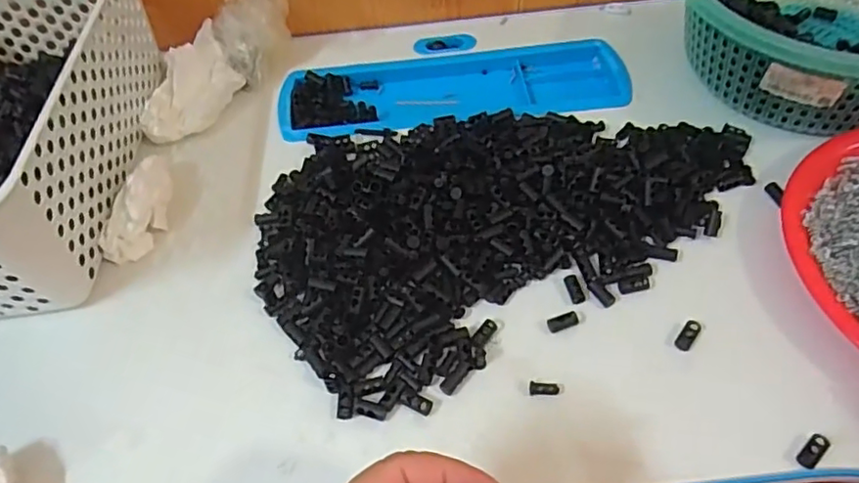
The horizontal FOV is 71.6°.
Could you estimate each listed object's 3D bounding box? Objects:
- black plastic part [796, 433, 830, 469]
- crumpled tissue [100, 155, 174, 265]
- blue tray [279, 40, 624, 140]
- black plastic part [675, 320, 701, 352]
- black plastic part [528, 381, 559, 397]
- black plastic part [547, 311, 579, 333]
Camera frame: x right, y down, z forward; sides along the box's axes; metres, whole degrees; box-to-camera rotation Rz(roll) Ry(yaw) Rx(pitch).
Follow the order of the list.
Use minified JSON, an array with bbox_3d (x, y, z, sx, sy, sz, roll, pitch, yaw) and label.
[{"bbox_3d":[0.202,0.110,0.314,0.021,0.006,0.009,-38,61,-22],"label":"black plastic part"},{"bbox_3d":[-0.204,-0.023,0.424,0.028,0.026,0.081,8,66,11],"label":"crumpled tissue"},{"bbox_3d":[0.020,-0.132,0.513,0.287,0.019,0.104,-5,54,-1],"label":"blue tray"},{"bbox_3d":[0.156,0.056,0.358,0.010,0.006,0.022,31,61,23],"label":"black plastic part"},{"bbox_3d":[0.066,0.085,0.342,0.017,0.004,0.008,6,55,8],"label":"black plastic part"},{"bbox_3d":[0.082,0.049,0.367,0.019,0.005,0.008,-18,55,-10],"label":"black plastic part"}]

